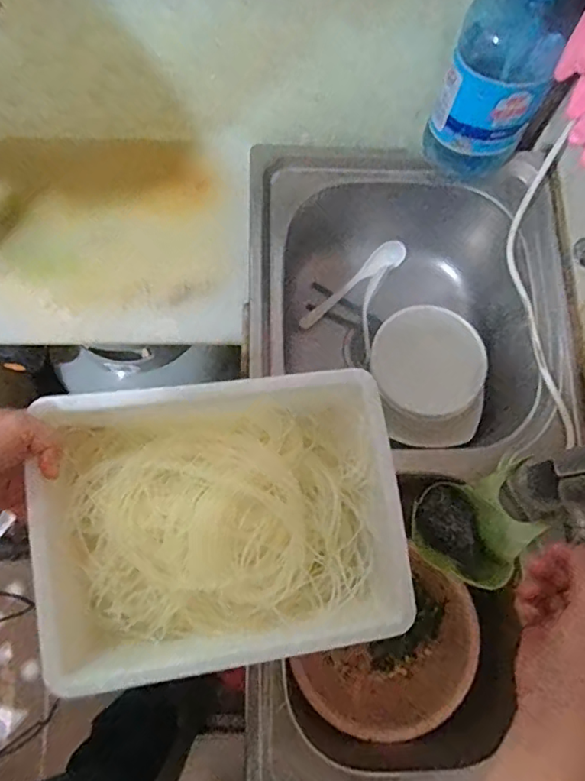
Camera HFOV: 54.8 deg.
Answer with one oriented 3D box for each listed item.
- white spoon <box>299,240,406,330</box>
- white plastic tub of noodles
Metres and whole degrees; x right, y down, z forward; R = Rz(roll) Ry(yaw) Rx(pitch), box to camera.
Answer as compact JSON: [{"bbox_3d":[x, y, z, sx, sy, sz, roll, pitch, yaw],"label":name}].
[{"bbox_3d":[0.088,-0.156,0.842,0.191,0.034,0.035,-38,80,-10],"label":"white spoon"},{"bbox_3d":[-0.058,0.116,0.512,0.310,0.084,0.238,-7,76,-3],"label":"white plastic tub of noodles"}]

